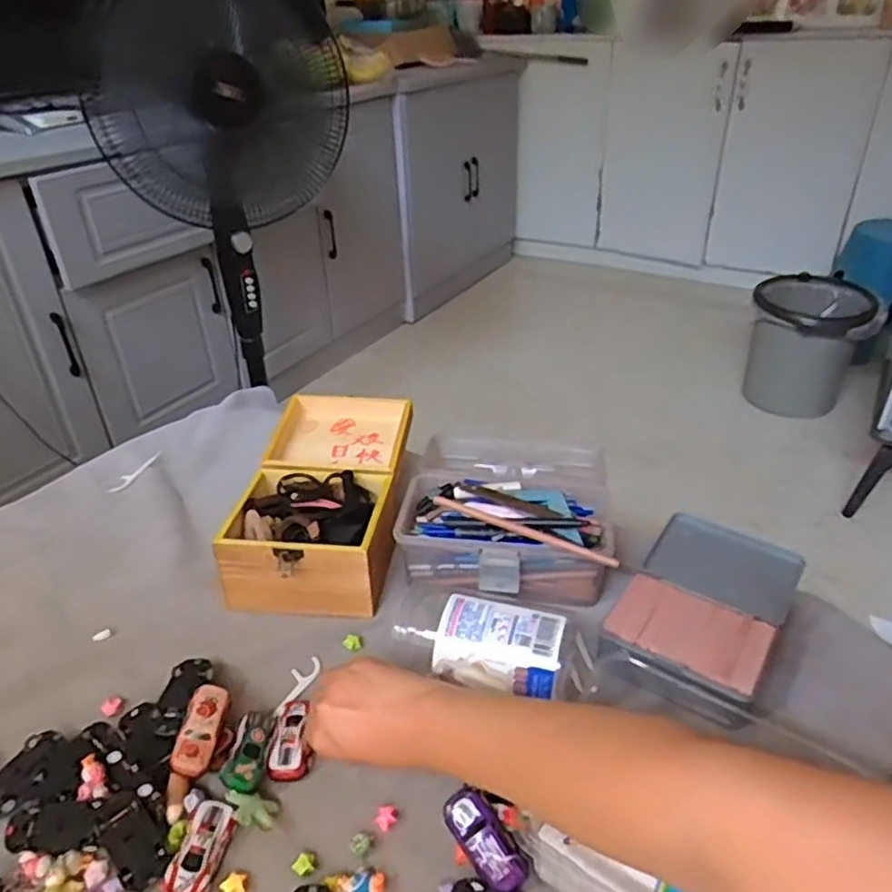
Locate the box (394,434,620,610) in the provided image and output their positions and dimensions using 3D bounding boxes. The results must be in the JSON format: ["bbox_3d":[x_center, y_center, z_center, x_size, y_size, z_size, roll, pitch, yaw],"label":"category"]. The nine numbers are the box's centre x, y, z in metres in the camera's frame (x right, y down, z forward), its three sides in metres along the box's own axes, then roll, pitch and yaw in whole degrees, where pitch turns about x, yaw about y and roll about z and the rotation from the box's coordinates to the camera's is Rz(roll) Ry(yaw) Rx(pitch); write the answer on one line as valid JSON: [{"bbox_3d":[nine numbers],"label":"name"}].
[{"bbox_3d":[0.066,0.052,0.703,0.195,0.071,0.221,5,35,11],"label":"box"}]

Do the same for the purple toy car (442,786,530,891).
[{"bbox_3d":[0.026,0.249,0.435,0.028,0.020,0.064,-28,62,-33],"label":"purple toy car"}]

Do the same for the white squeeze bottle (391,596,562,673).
[{"bbox_3d":[0.026,0.144,0.526,0.122,0.029,0.049,7,35,12],"label":"white squeeze bottle"}]

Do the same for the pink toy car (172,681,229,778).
[{"bbox_3d":[-0.176,0.203,0.494,0.026,0.015,0.062,3,53,8],"label":"pink toy car"}]

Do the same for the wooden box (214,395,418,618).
[{"bbox_3d":[-0.119,0.049,0.713,0.152,0.080,0.268,3,35,7],"label":"wooden box"}]

